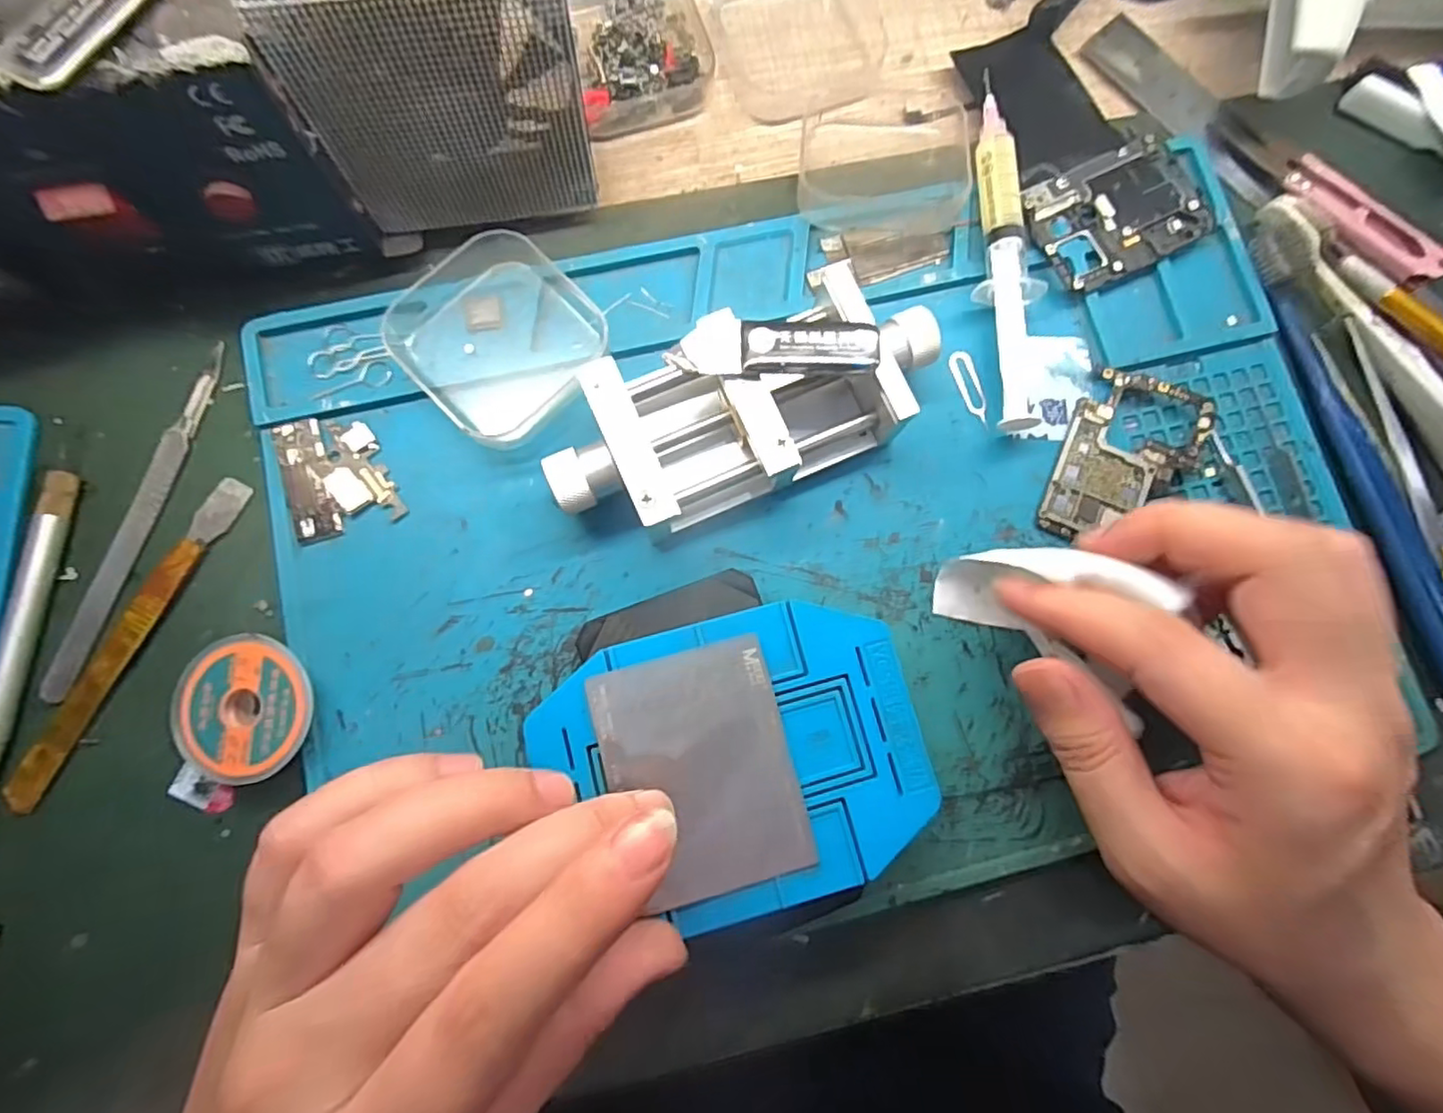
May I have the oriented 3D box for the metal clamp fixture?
[{"bbox_3d":[0.009,-0.049,0.217,0.135,0.031,0.053,-24,82,-5],"label":"metal clamp fixture"}]

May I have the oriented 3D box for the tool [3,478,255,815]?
[{"bbox_3d":[-0.199,0.026,0.211,0.011,0.004,0.120,28,81,3],"label":"tool"}]

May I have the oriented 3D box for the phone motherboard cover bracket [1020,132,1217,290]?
[{"bbox_3d":[0.153,-0.133,0.247,0.070,0.006,0.047,-25,83,-5],"label":"phone motherboard cover bracket"}]

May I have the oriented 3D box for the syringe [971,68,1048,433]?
[{"bbox_3d":[0.106,-0.115,0.238,0.021,0.017,0.138,0,81,-2],"label":"syringe"}]

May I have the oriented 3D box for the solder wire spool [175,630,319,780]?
[{"bbox_3d":[-0.153,0.048,0.205,0.041,0.012,0.044,0,81,-2],"label":"solder wire spool"}]

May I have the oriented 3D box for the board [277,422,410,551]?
[{"bbox_3d":[-0.134,-0.029,0.222,0.036,0.004,0.043,-16,82,-4],"label":"board"}]

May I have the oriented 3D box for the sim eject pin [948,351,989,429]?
[{"bbox_3d":[0.094,-0.063,0.238,0.008,0.004,0.031,-21,84,1],"label":"sim eject pin"}]

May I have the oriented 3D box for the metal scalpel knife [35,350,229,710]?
[{"bbox_3d":[-0.201,-0.013,0.219,0.010,0.004,0.127,17,81,1],"label":"metal scalpel knife"}]

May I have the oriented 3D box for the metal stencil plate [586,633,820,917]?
[{"bbox_3d":[-0.006,0.064,0.189,0.054,0.004,0.070,-14,82,-4],"label":"metal stencil plate"}]

